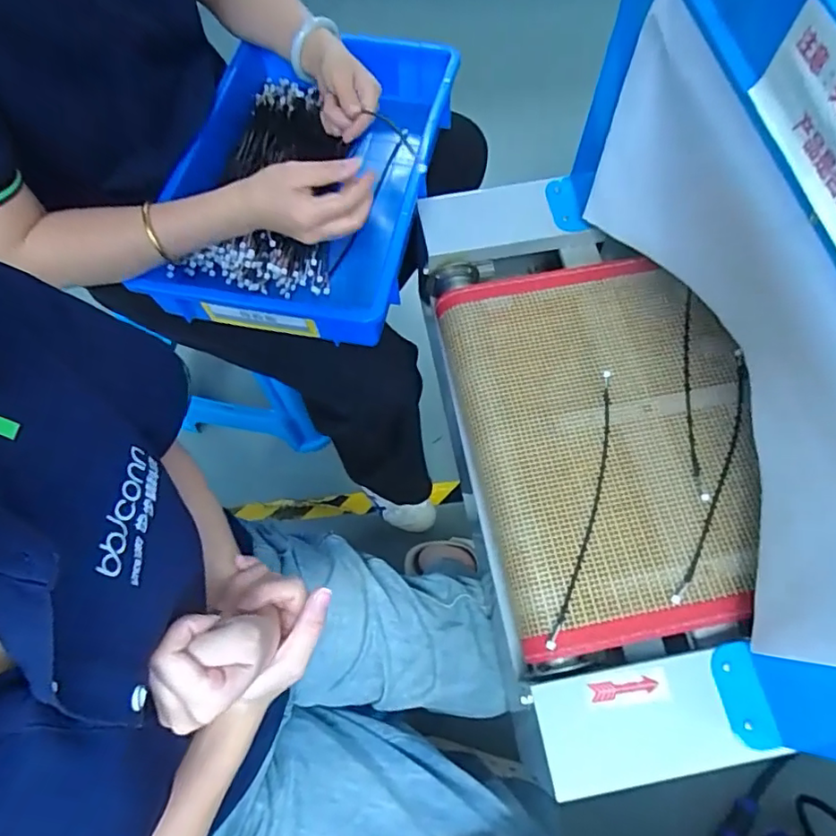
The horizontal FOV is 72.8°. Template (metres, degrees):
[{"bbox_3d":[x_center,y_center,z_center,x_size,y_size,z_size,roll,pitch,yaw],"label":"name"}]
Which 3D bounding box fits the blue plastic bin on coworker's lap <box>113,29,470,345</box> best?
[{"bbox_3d":[-0.137,-0.291,0.711,0.310,0.105,0.435,7,68,4],"label":"blue plastic bin on coworker's lap"}]

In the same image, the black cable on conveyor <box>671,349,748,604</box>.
[{"bbox_3d":[0.291,0.051,0.557,0.026,0.012,0.277,26,70,4],"label":"black cable on conveyor"}]

